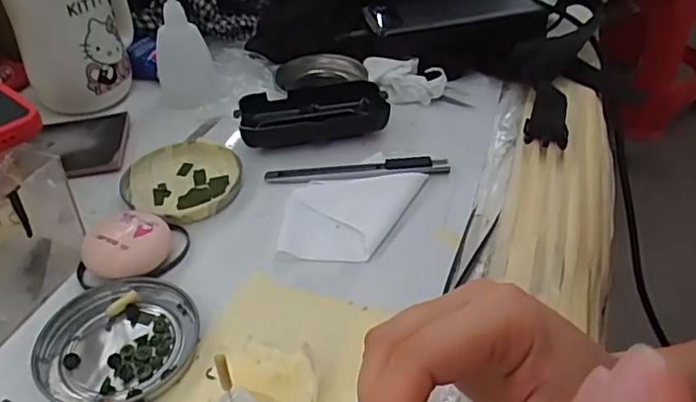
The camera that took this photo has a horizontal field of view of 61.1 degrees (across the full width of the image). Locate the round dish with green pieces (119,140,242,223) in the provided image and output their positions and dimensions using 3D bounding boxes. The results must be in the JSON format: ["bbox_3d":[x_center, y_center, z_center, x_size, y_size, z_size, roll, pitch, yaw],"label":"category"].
[{"bbox_3d":[-0.111,-0.016,0.401,0.080,0.009,0.074,0,40,0],"label":"round dish with green pieces"}]

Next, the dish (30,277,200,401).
[{"bbox_3d":[-0.118,0.071,0.303,0.075,0.009,0.075,0,40,0],"label":"dish"}]

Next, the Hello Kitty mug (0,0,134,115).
[{"bbox_3d":[-0.216,-0.148,0.459,0.088,0.132,0.079,-16,43,-17],"label":"Hello Kitty mug"}]

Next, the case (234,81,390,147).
[{"bbox_3d":[-0.027,-0.067,0.446,0.107,0.026,0.055,-6,41,-7],"label":"case"}]

